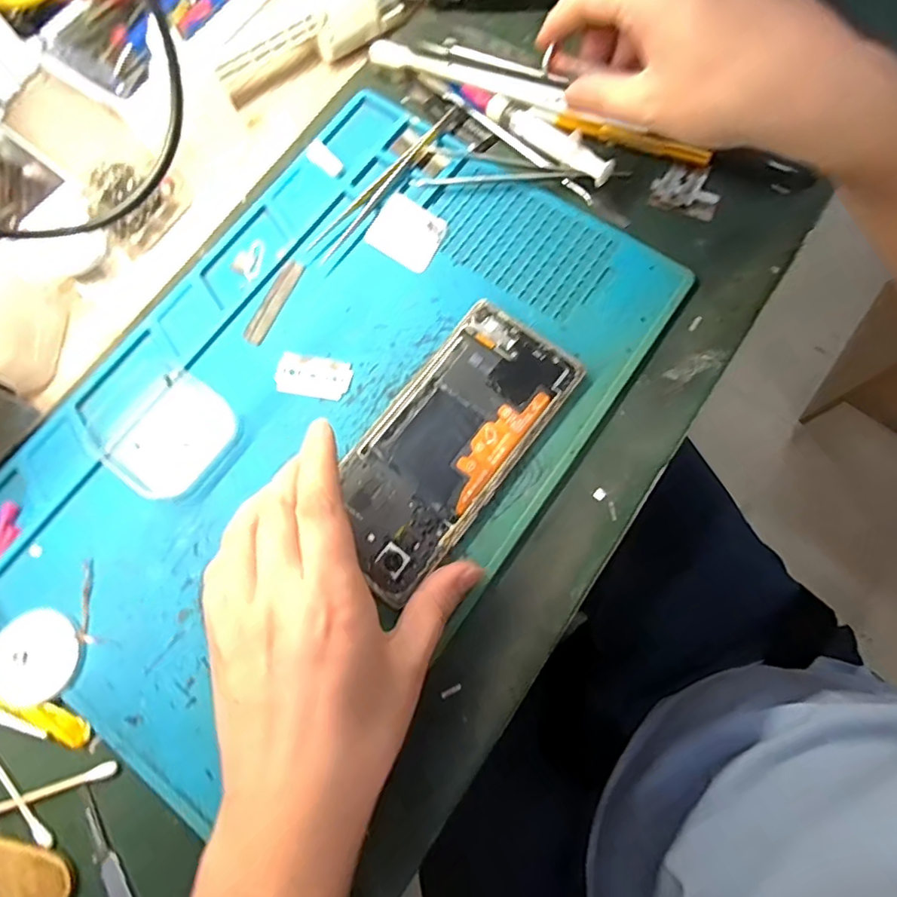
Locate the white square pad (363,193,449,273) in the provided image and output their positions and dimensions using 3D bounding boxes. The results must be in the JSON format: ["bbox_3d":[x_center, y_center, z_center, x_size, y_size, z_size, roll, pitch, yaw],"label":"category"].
[{"bbox_3d":[-0.025,-0.130,0.330,0.043,0.005,0.038,30,78,9],"label":"white square pad"}]

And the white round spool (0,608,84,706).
[{"bbox_3d":[-0.204,0.102,0.271,0.041,0.009,0.042,0,75,2],"label":"white round spool"}]

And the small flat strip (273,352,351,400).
[{"bbox_3d":[-0.076,-0.041,0.308,0.042,0.004,0.023,10,75,4],"label":"small flat strip"}]

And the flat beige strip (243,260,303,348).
[{"bbox_3d":[-0.103,-0.087,0.322,0.013,0.004,0.056,23,77,8],"label":"flat beige strip"}]

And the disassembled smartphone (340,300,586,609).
[{"bbox_3d":[-0.001,-0.003,0.290,0.075,0.005,0.157,33,79,10],"label":"disassembled smartphone"}]

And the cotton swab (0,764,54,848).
[{"bbox_3d":[-0.210,0.159,0.260,0.006,0.005,0.072,-42,78,-9],"label":"cotton swab"}]

